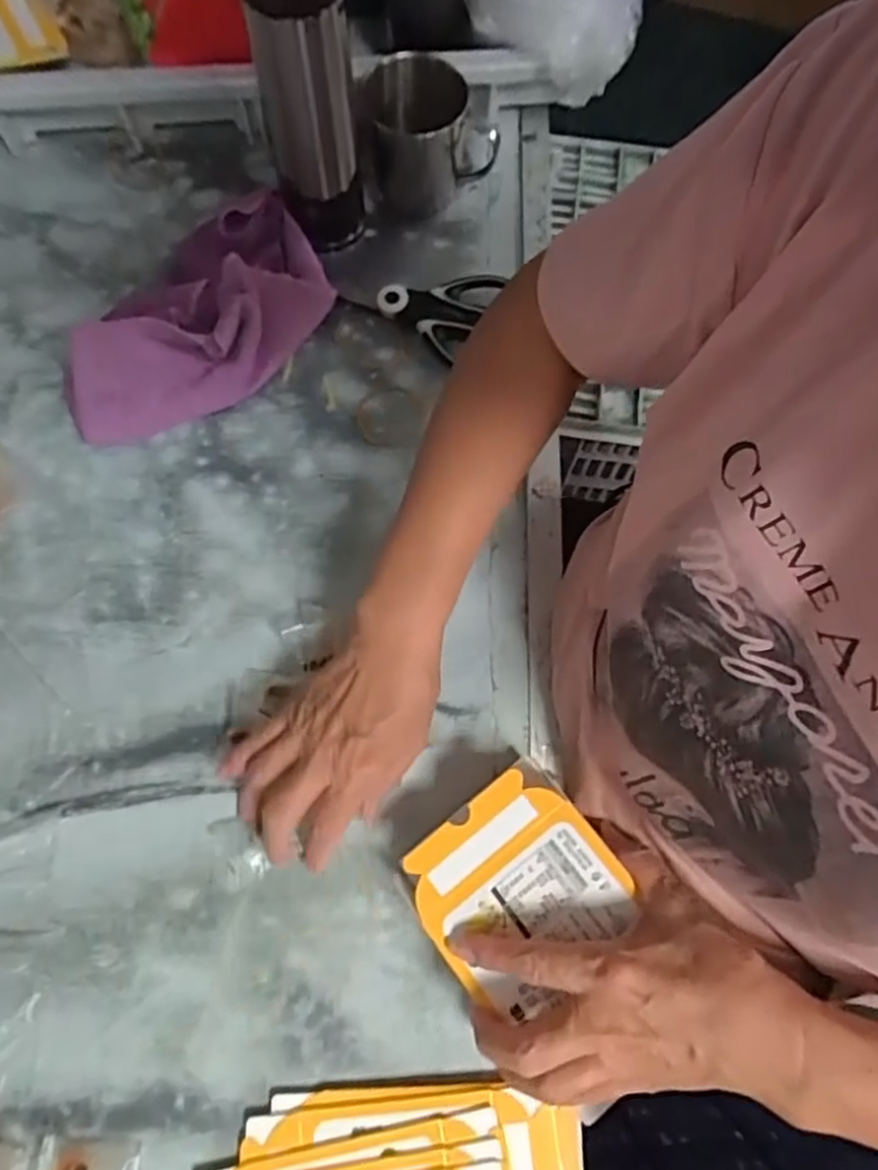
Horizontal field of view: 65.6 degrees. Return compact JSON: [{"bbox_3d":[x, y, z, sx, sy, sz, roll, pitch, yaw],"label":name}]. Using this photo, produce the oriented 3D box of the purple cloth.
[{"bbox_3d":[-0.182,-0.202,0.521,0.133,0.033,0.229,33,74,10],"label":"purple cloth"}]

